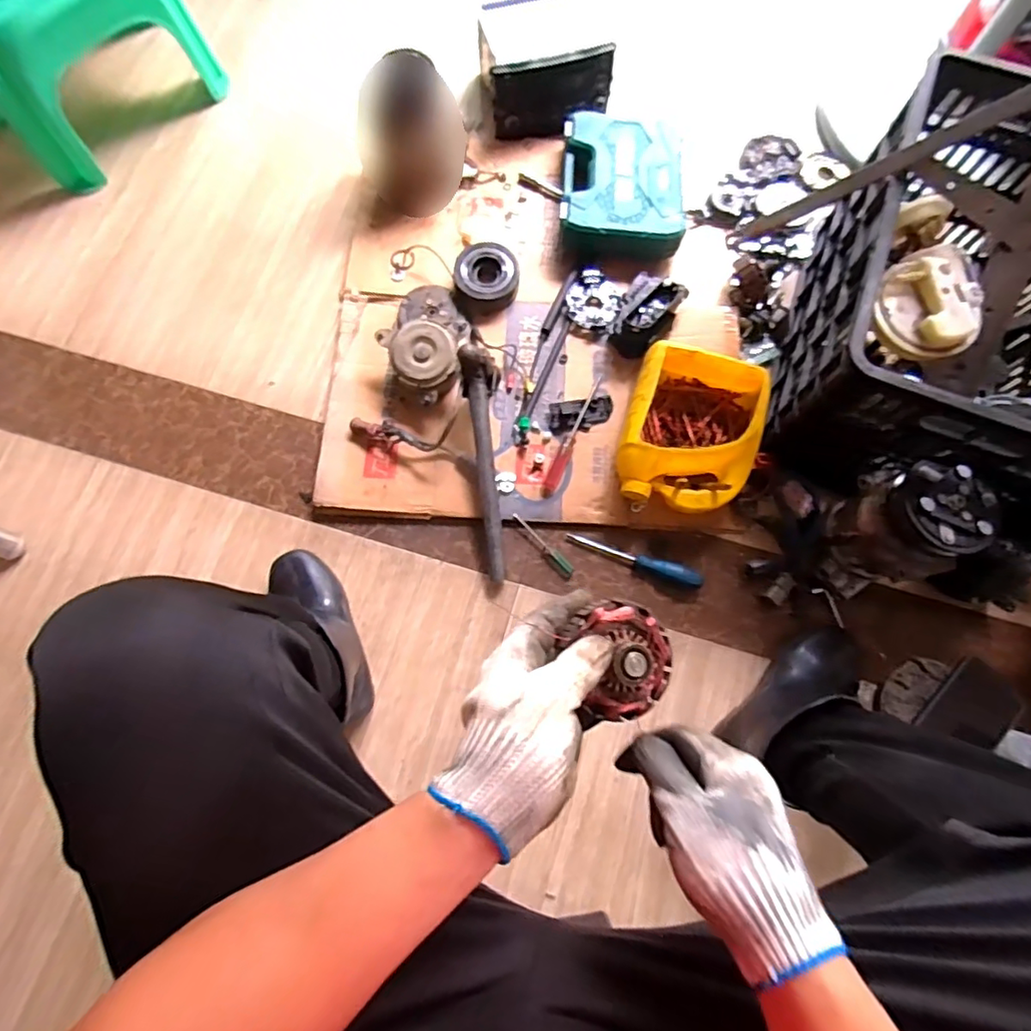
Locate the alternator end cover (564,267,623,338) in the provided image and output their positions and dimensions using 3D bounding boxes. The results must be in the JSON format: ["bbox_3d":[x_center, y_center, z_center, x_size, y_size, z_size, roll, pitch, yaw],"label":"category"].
[{"bbox_3d":[0.124,-0.344,0.920,0.086,0.025,0.093,-33,74,-8],"label":"alternator end cover"}]

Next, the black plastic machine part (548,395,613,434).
[{"bbox_3d":[0.100,-0.154,0.869,0.101,0.015,0.051,-11,72,-2],"label":"black plastic machine part"}]

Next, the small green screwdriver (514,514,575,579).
[{"bbox_3d":[0.041,0.042,0.836,0.013,0.012,0.119,-42,81,-11],"label":"small green screwdriver"}]

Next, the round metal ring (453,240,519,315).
[{"bbox_3d":[-0.046,-0.386,0.927,0.099,0.033,0.115,10,73,5],"label":"round metal ring"}]

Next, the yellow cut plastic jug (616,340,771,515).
[{"bbox_3d":[0.246,-0.116,0.819,0.176,0.098,0.224,13,75,4],"label":"yellow cut plastic jug"}]

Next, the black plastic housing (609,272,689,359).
[{"bbox_3d":[0.201,-0.307,0.886,0.084,0.067,0.120,28,76,8],"label":"black plastic housing"}]

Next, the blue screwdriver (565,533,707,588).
[{"bbox_3d":[0.171,0.061,0.823,0.199,0.023,0.025,21,74,8],"label":"blue screwdriver"}]

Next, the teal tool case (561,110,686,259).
[{"bbox_3d":[0.179,-0.551,0.960,0.201,0.065,0.258,4,75,0],"label":"teal tool case"}]

